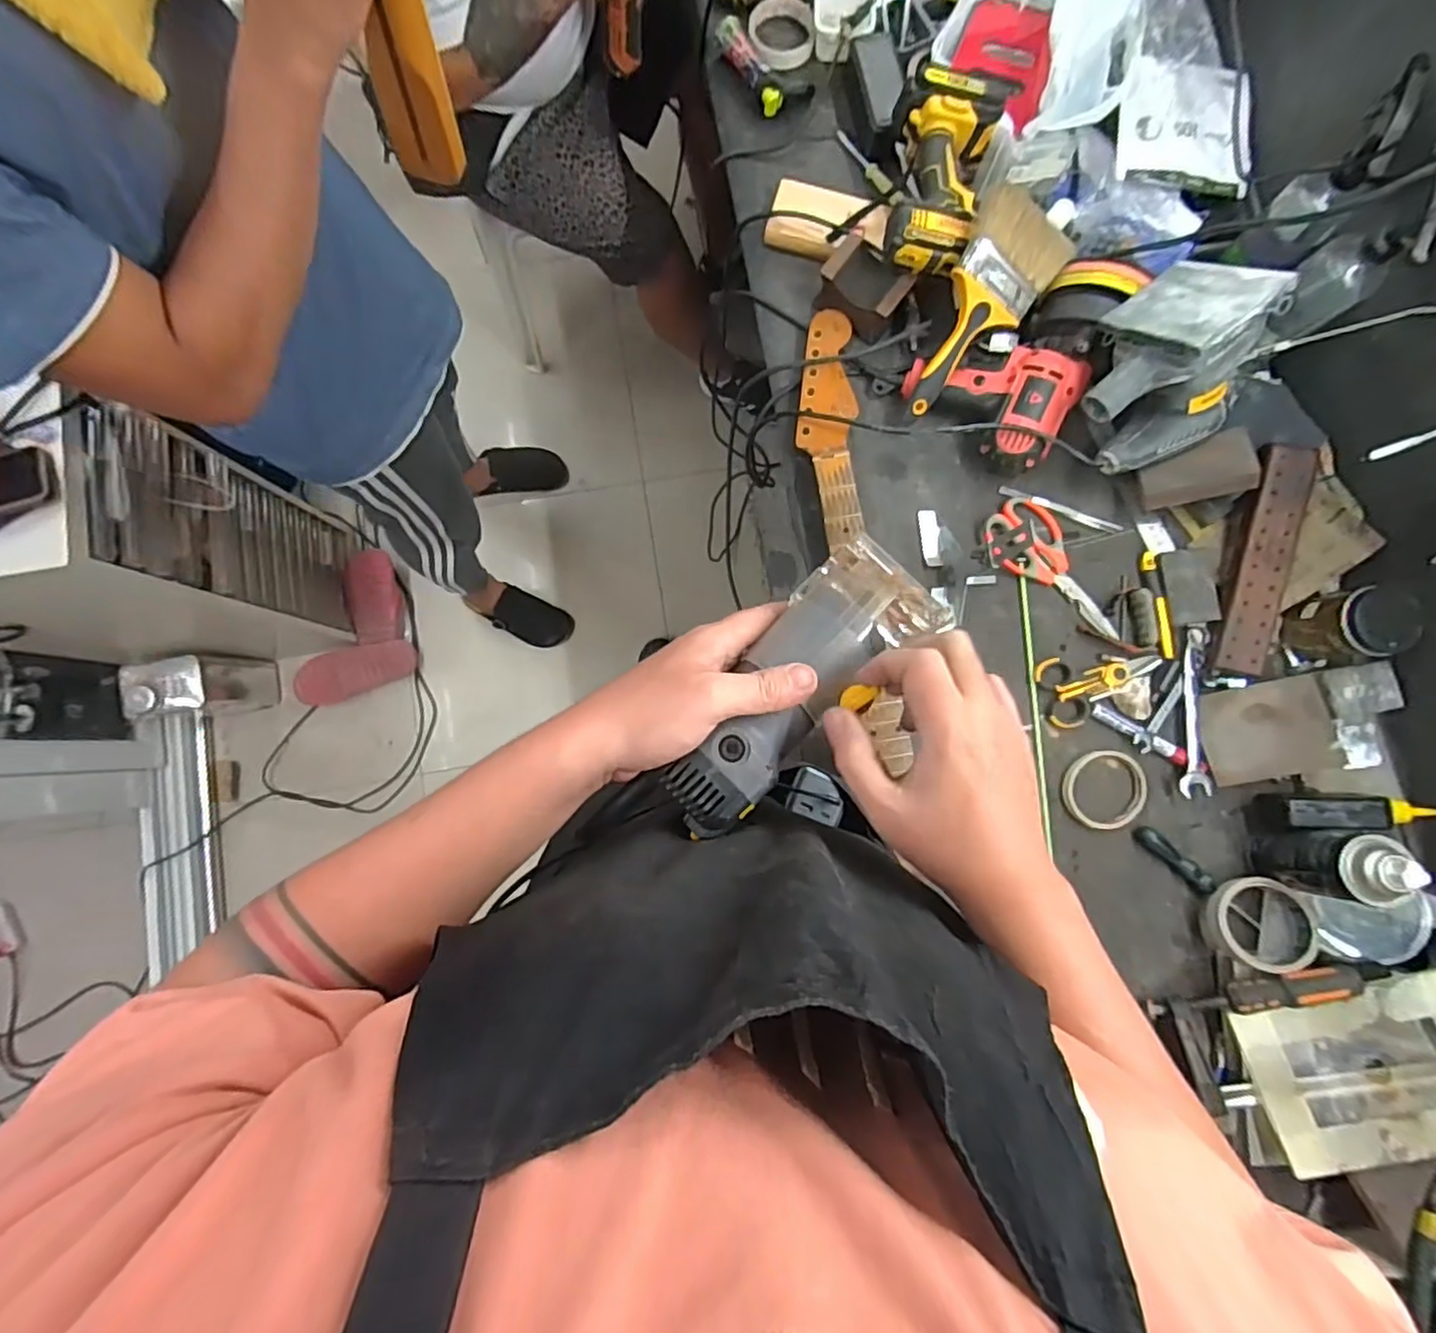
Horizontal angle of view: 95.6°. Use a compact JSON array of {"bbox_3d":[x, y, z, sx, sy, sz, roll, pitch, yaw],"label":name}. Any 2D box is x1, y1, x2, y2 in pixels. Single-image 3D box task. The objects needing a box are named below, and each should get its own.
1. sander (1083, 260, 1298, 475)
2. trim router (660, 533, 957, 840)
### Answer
[{"bbox_3d":[0.461,-0.308,0.680,0.170,0.153,0.130,-23,50,12],"label":"sander"},{"bbox_3d":[0.050,0.020,0.416,0.081,0.067,0.201,38,79,4],"label":"trim router"}]

